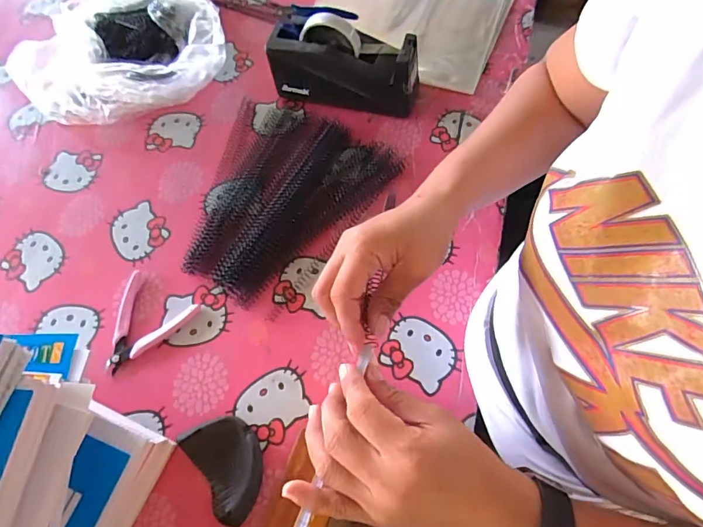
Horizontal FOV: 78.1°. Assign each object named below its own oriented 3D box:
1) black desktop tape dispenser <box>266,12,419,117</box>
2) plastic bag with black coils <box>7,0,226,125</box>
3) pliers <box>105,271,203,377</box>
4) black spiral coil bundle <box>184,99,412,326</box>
[{"bbox_3d":[-0.010,-0.277,0.608,0.201,0.113,0.066,11,66,8],"label":"black desktop tape dispenser"},{"bbox_3d":[-0.372,-0.336,0.687,0.344,0.070,0.242,-12,65,-2],"label":"plastic bag with black coils"},{"bbox_3d":[-0.257,0.058,0.520,0.114,0.011,0.096,-39,69,-14],"label":"pliers"},{"bbox_3d":[-0.108,-0.093,0.584,0.247,0.019,0.281,29,70,16],"label":"black spiral coil bundle"}]

